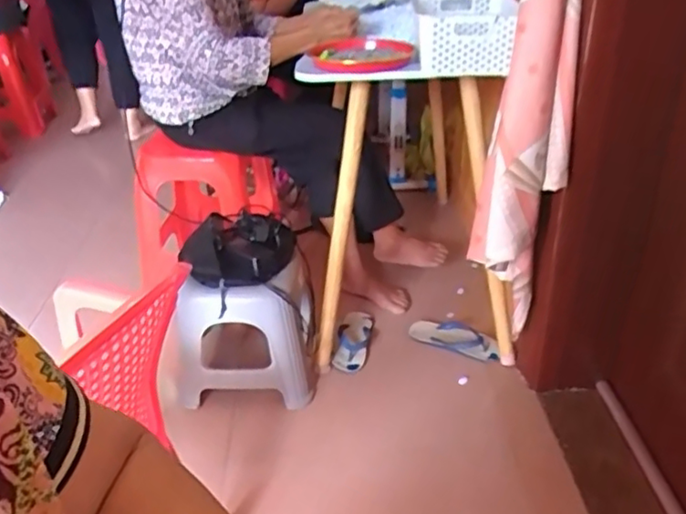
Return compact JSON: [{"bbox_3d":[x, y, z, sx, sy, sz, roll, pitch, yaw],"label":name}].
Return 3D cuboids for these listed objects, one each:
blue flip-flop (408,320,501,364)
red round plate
[{"bbox_3d":[0.297,0.212,1.670,0.248,0.035,0.098,16,36,27],"label":"blue flip-flop"},{"bbox_3d":[0.036,-0.437,1.343,0.210,0.028,0.206,-2,31,1],"label":"red round plate"}]

